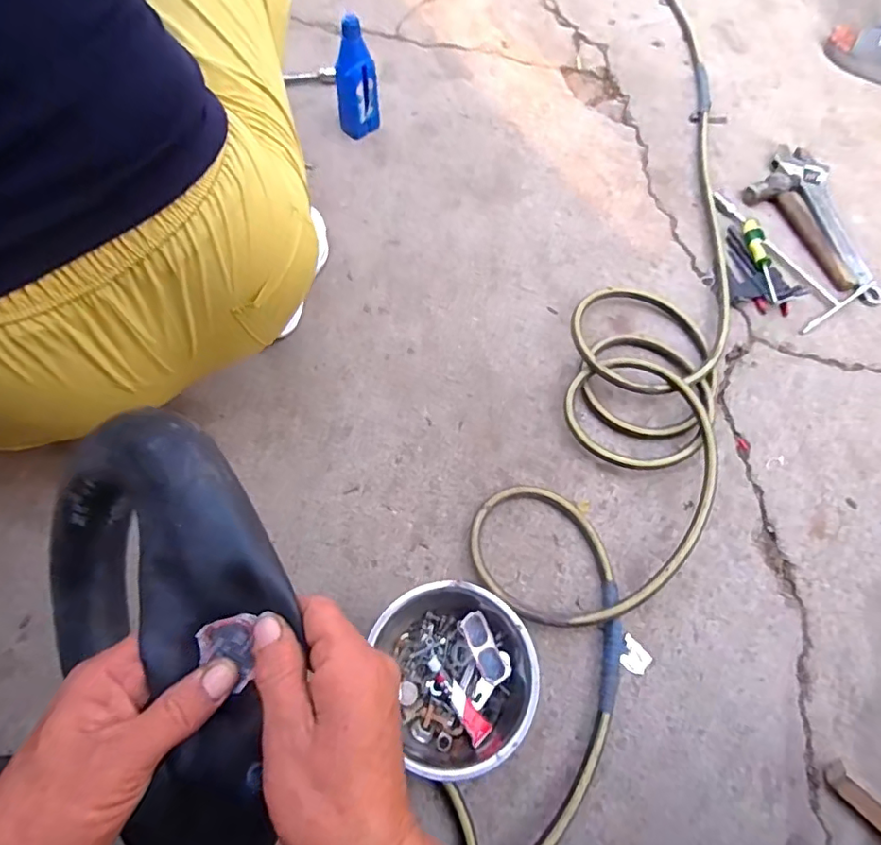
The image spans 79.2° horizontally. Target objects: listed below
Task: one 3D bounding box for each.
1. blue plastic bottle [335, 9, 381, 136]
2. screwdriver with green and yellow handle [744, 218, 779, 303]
[{"bbox_3d":[-0.147,-0.593,0.933,0.054,0.181,0.073,36,69,11],"label":"blue plastic bottle"},{"bbox_3d":[0.537,-0.271,0.894,0.026,0.029,0.163,2,67,-1],"label":"screwdriver with green and yellow handle"}]

